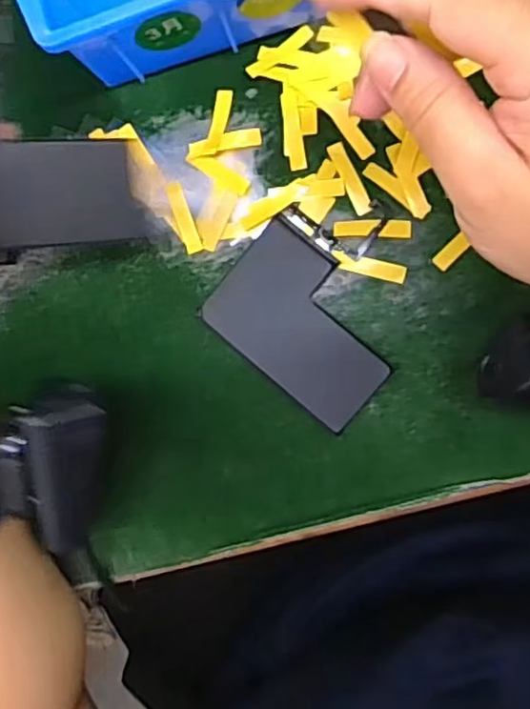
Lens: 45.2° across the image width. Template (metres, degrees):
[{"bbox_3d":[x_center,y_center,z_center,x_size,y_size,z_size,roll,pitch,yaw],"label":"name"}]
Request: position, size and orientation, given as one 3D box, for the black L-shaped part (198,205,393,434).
[{"bbox_3d":[0.022,-0.016,0.296,0.087,0.005,0.066,42,94,5],"label":"black L-shaped part"}]

